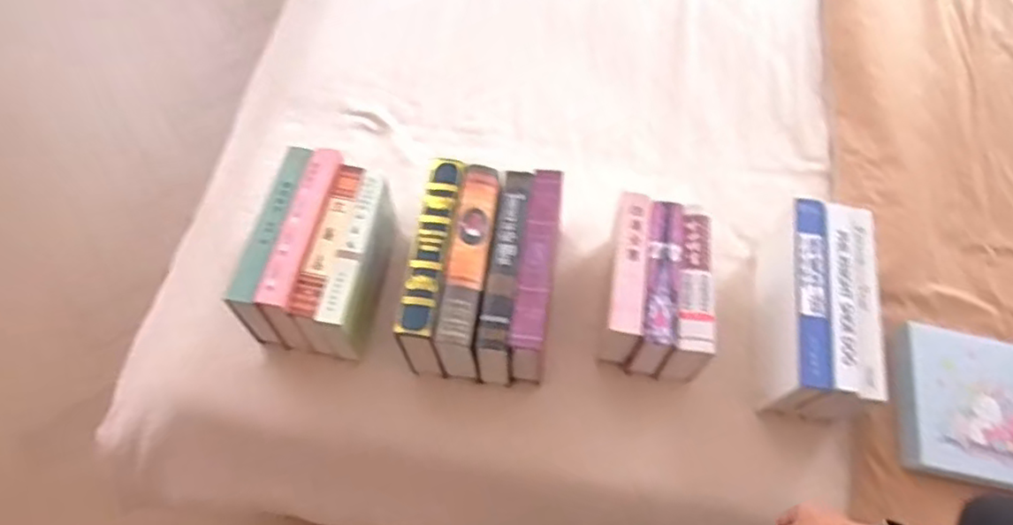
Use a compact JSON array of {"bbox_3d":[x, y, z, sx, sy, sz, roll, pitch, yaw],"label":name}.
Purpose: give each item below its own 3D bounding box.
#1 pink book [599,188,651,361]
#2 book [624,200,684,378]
[{"bbox_3d":[0.172,0.025,0.955,0.044,0.146,0.212,10,68,0],"label":"pink book"},{"bbox_3d":[0.218,0.039,0.947,0.059,0.143,0.215,7,67,2],"label":"book"}]

